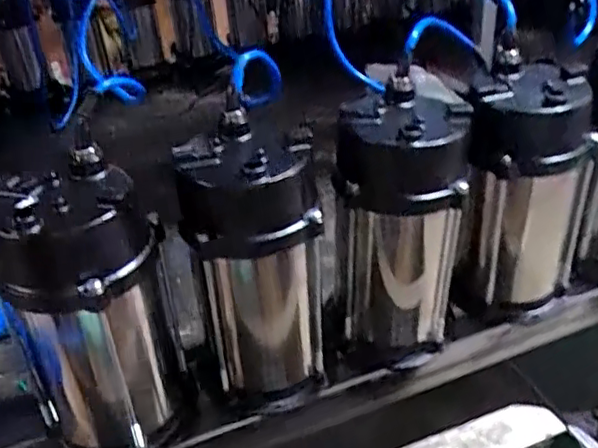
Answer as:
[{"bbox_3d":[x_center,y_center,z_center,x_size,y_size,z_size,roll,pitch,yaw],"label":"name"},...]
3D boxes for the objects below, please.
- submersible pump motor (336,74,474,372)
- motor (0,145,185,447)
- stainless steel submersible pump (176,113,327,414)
[{"bbox_3d":[0.099,0.012,0.598,0.117,0.253,0.107,3,34,12],"label":"submersible pump motor"},{"bbox_3d":[-0.170,0.083,0.520,0.130,0.252,0.108,-23,37,-24],"label":"motor"},{"bbox_3d":[-0.037,0.043,0.568,0.111,0.261,0.108,-8,34,-4],"label":"stainless steel submersible pump"}]

